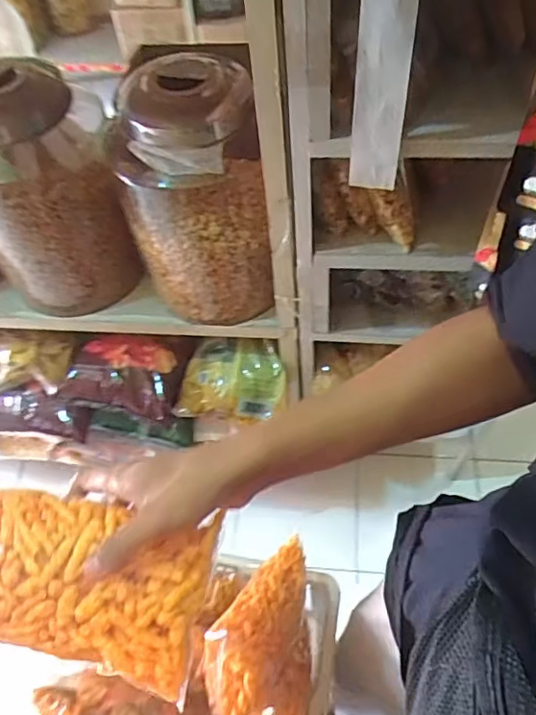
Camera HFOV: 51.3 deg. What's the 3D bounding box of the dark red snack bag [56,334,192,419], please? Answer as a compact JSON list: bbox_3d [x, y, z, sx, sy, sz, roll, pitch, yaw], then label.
[{"bbox_3d":[-0.263,0.011,1.041,0.212,0.060,0.173,11,86,10],"label":"dark red snack bag"}]

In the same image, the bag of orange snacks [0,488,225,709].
[{"bbox_3d":[-0.131,0.158,0.383,0.175,0.029,0.116,13,75,-9],"label":"bag of orange snacks"}]

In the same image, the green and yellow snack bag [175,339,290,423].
[{"bbox_3d":[-0.063,0.043,1.049,0.187,0.065,0.142,3,82,4],"label":"green and yellow snack bag"}]

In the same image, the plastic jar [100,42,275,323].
[{"bbox_3d":[-0.109,-0.263,0.876,0.194,0.353,0.242,-6,56,0],"label":"plastic jar"}]

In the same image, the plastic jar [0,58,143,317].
[{"bbox_3d":[-0.363,-0.256,0.899,0.221,0.358,0.196,-25,58,-12],"label":"plastic jar"}]

